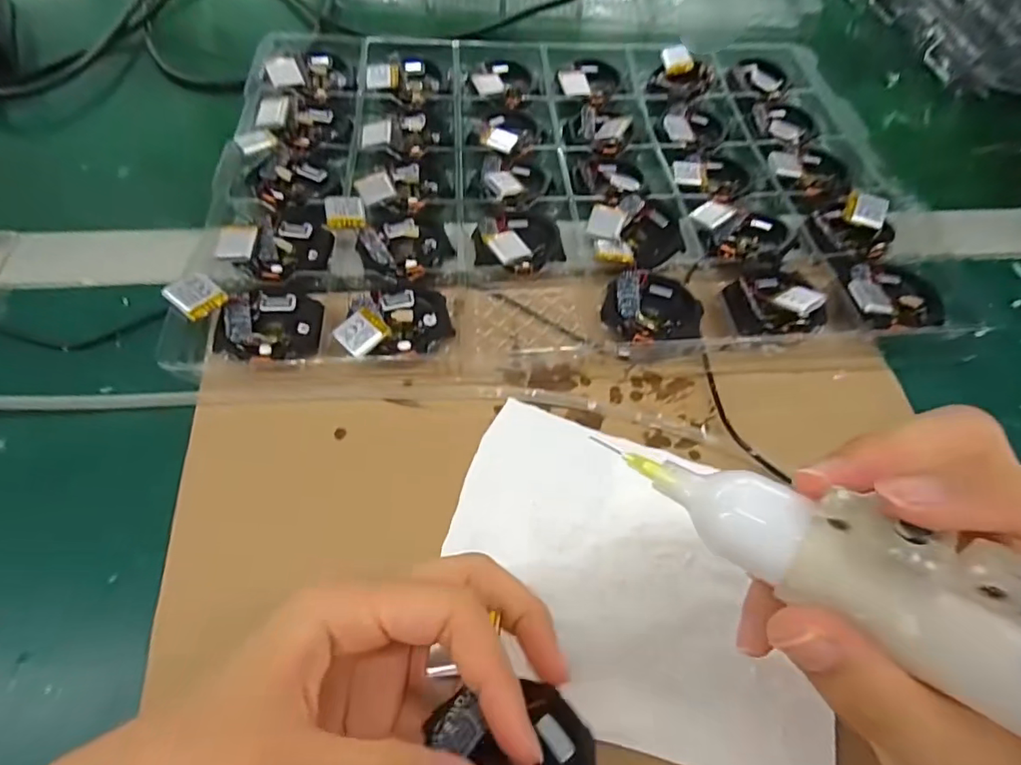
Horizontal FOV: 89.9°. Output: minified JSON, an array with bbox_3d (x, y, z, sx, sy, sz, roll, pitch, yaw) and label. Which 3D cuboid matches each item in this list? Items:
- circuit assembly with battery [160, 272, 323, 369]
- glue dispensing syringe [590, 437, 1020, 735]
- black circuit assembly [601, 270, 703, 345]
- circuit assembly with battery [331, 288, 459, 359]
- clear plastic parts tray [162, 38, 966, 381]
[{"bbox_3d":[-0.135,-0.032,0.263,0.066,0.025,0.046,-2,62,-3],"label":"circuit assembly with battery"},{"bbox_3d":[0.092,0.052,0.110,0.150,0.027,0.030,26,62,34],"label":"glue dispensing syringe"},{"bbox_3d":[0.077,-0.040,0.285,0.052,0.015,0.045,-17,64,-11],"label":"black circuit assembly"},{"bbox_3d":[-0.061,-0.033,0.274,0.056,0.019,0.044,-8,63,-7],"label":"circuit assembly with battery"},{"bbox_3d":[0.031,-0.141,0.336,0.410,0.024,0.289,-3,62,-4],"label":"clear plastic parts tray"}]

